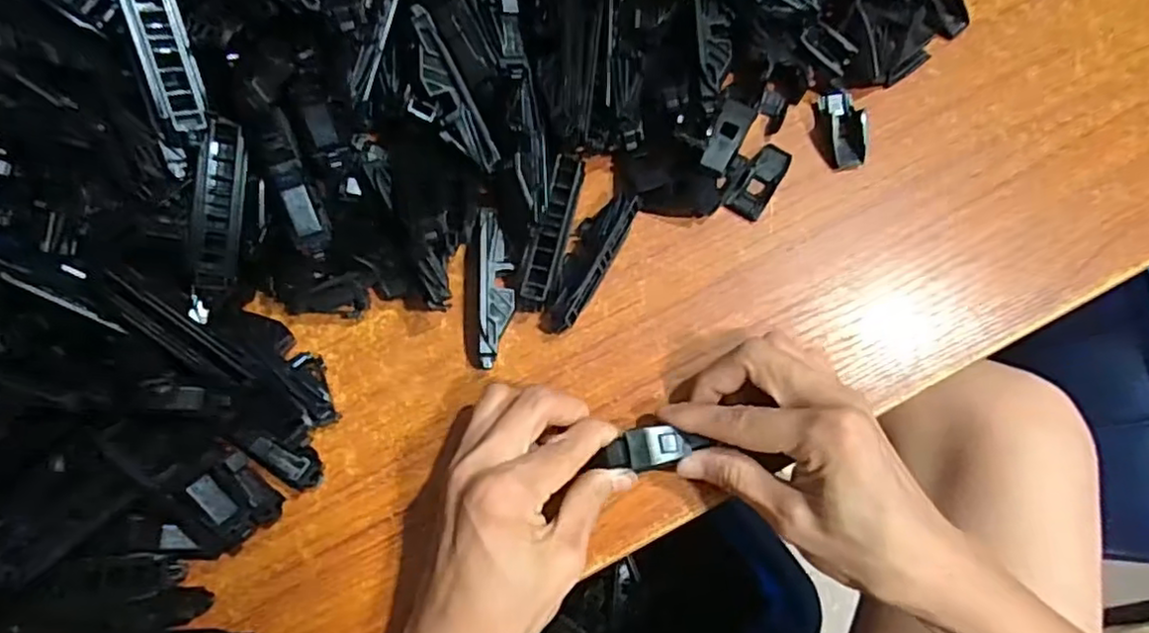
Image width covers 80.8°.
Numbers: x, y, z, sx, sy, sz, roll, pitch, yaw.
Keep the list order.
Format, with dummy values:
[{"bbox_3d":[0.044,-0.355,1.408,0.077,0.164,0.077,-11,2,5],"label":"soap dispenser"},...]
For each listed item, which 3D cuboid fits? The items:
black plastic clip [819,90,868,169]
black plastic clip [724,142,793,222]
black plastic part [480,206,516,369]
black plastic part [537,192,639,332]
[{"bbox_3d":[0.141,-0.099,0.351,0.018,0.012,0.043,-7,75,-1],"label":"black plastic clip"},{"bbox_3d":[0.095,-0.071,0.349,0.019,0.006,0.043,30,77,9],"label":"black plastic clip"},{"bbox_3d":[-0.038,-0.014,0.330,0.016,0.020,0.076,-2,75,0],"label":"black plastic part"},{"bbox_3d":[0.006,-0.026,0.334,0.021,0.016,0.076,27,77,8],"label":"black plastic part"}]

